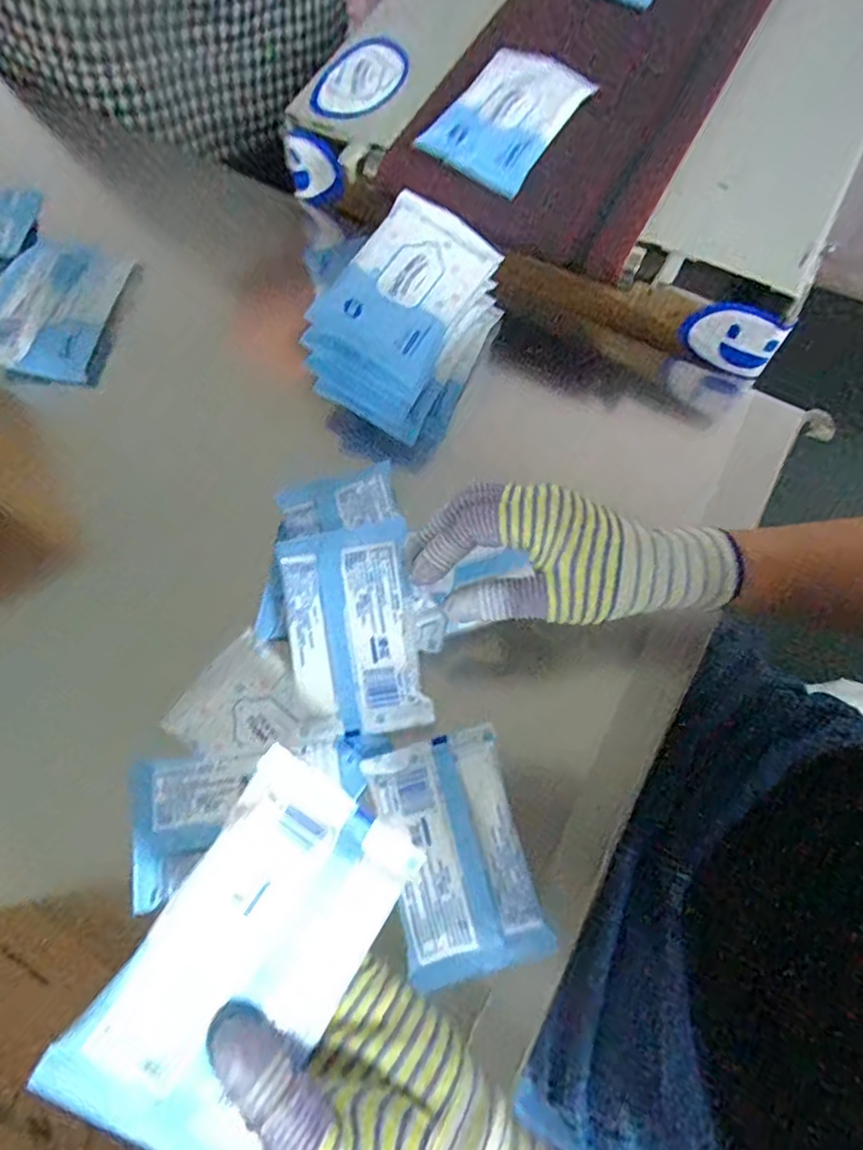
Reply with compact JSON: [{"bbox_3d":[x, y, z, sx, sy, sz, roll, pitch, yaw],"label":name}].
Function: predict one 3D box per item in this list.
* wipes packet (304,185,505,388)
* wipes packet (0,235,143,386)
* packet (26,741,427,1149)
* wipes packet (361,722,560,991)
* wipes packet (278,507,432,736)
[{"bbox_3d":[-0.014,-0.203,0.450,0.086,0.020,0.126,34,73,-5],"label":"wipes packet"},{"bbox_3d":[-0.327,-0.226,0.538,0.120,0.023,0.133,9,71,4],"label":"wipes packet"},{"bbox_3d":[-0.068,0.148,0.254,0.084,0.007,0.133,43,64,-16],"label":"packet"},{"bbox_3d":[0.015,0.165,0.387,0.079,0.012,0.132,-14,71,-5],"label":"wipes packet"},{"bbox_3d":[-0.050,0.031,0.413,0.082,0.032,0.135,-11,70,-3],"label":"wipes packet"}]

